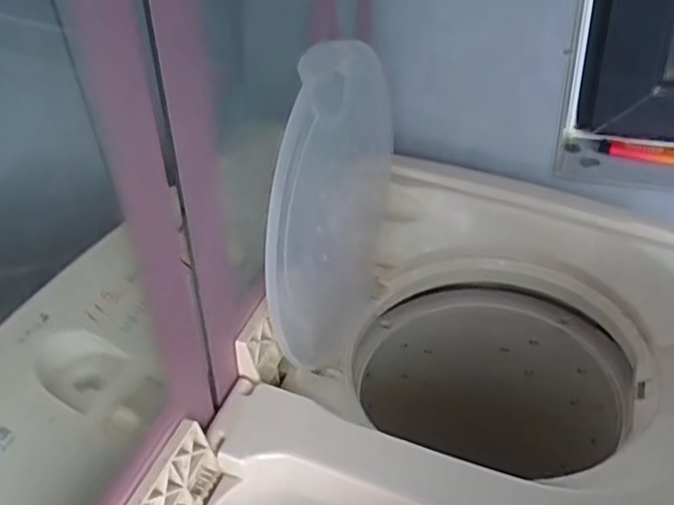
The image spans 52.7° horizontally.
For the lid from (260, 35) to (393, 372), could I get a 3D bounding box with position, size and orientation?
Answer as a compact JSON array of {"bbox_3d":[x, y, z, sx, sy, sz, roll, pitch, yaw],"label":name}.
[{"bbox_3d":[0.006,-0.044,0.569,0.019,0.260,0.281,7,42,17],"label":"lid"}]

